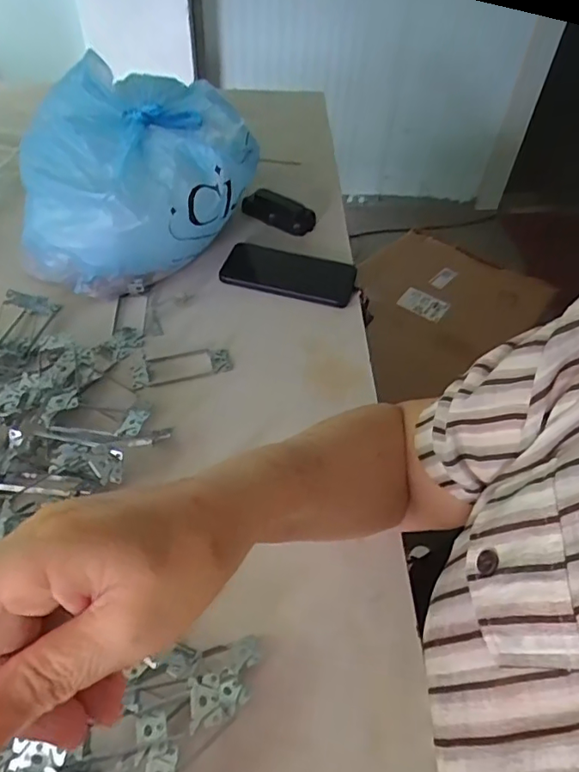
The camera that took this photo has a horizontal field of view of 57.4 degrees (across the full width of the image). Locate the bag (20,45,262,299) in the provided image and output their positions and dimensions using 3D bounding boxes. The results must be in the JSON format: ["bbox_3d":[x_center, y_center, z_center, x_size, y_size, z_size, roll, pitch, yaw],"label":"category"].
[{"bbox_3d":[-0.183,-0.246,0.653,0.273,0.165,0.225,-4,51,-8],"label":"bag"}]

